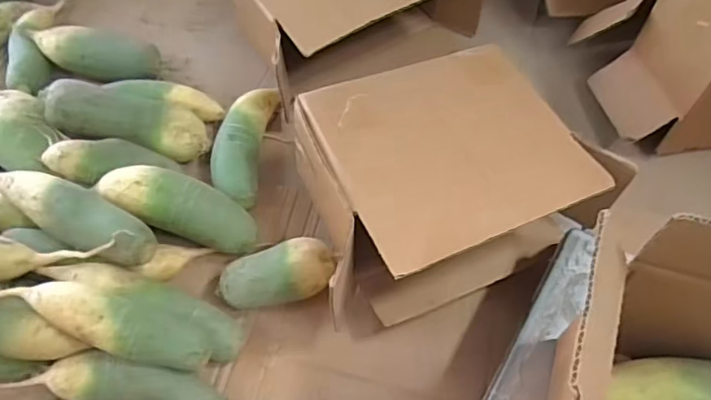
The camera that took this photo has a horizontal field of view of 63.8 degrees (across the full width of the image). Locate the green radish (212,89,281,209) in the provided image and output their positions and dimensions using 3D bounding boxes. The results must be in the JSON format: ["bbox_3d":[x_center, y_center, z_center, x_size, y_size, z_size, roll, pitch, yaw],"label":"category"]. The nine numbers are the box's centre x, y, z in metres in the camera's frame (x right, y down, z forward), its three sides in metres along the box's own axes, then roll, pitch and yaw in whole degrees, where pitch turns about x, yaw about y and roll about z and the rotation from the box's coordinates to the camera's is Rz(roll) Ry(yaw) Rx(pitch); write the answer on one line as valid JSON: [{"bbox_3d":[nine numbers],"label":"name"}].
[{"bbox_3d":[-0.147,-0.072,0.747,0.064,0.059,0.186,4,60,3],"label":"green radish"}]

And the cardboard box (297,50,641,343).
[{"bbox_3d":[0.095,-0.021,0.655,0.310,0.164,0.228,-21,62,-12],"label":"cardboard box"}]

